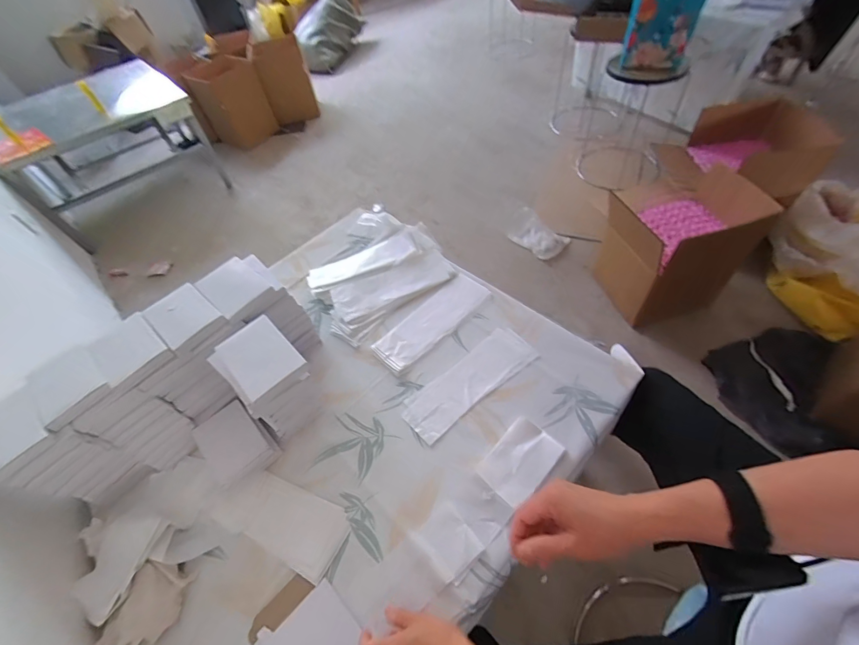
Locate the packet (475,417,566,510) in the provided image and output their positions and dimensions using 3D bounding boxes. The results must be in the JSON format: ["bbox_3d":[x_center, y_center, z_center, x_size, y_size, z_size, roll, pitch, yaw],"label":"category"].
[{"bbox_3d":[0.139,0.210,0.570,0.082,0.015,0.119,35,66,28],"label":"packet"}]

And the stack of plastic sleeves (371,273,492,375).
[{"bbox_3d":[0.006,-0.008,0.738,0.090,0.014,0.253,36,67,29],"label":"stack of plastic sleeves"}]

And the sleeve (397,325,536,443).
[{"bbox_3d":[0.071,0.104,0.668,0.255,0.006,0.089,-35,57,-17],"label":"sleeve"}]

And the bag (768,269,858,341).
[{"bbox_3d":[1.180,-0.063,1.137,0.125,0.106,0.283,-39,58,-18],"label":"bag"}]

